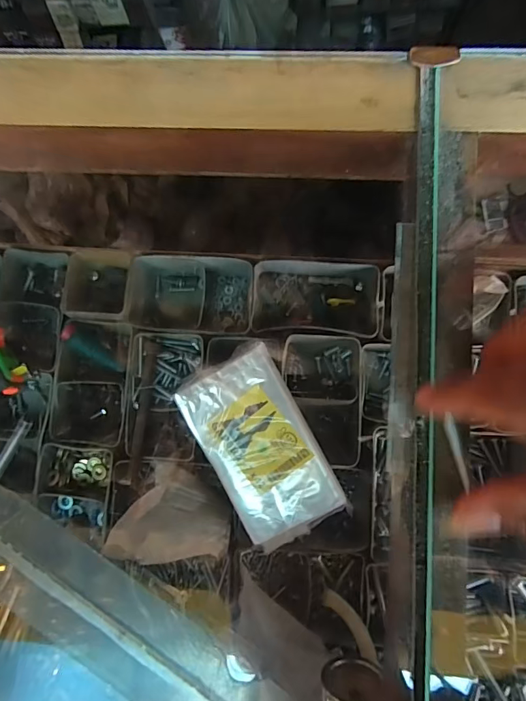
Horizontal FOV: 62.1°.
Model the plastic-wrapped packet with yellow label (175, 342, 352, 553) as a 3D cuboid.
[{"bbox_3d":[-0.002,0.068,0.308,0.073,0.021,0.132,-28,82,0],"label":"plastic-wrapped packet with yellow label"}]

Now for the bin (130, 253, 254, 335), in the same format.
[{"bbox_3d":[-0.057,-0.046,0.364,0.099,0.042,0.056,1,83,4],"label":"bin"}]

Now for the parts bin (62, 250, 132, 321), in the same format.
[{"bbox_3d":[-0.134,-0.056,0.369,0.061,0.045,0.070,4,83,4],"label":"parts bin"}]

